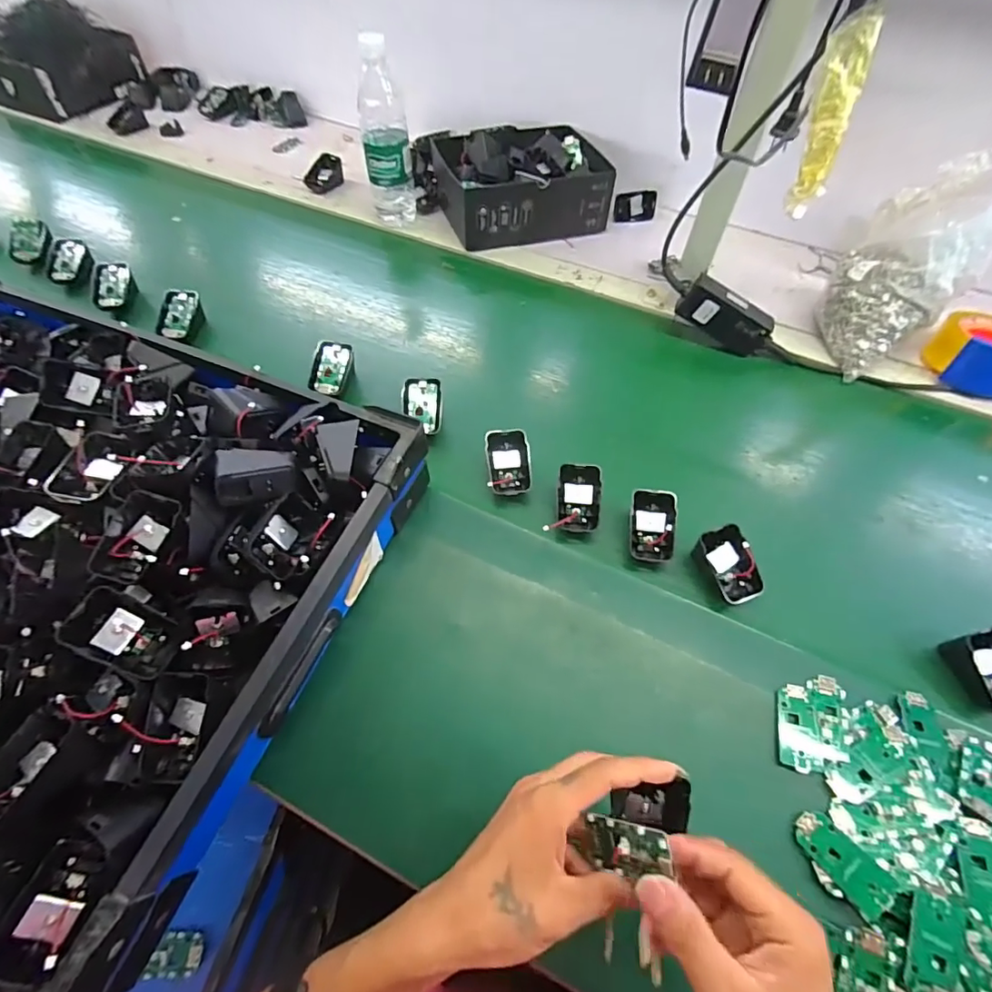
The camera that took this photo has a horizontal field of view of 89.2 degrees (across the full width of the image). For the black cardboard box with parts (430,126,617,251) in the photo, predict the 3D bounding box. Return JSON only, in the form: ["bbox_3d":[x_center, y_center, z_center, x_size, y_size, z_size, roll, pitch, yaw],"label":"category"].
[{"bbox_3d":[0.047,-0.492,0.793,0.252,0.095,0.176,-15,59,-11],"label":"black cardboard box with parts"}]

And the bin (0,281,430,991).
[{"bbox_3d":[-0.429,0.031,0.440,0.614,0.123,0.446,19,59,10],"label":"bin"}]

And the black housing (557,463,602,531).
[{"bbox_3d":[0.085,0.003,0.516,0.044,0.024,0.069,5,81,3],"label":"black housing"}]

